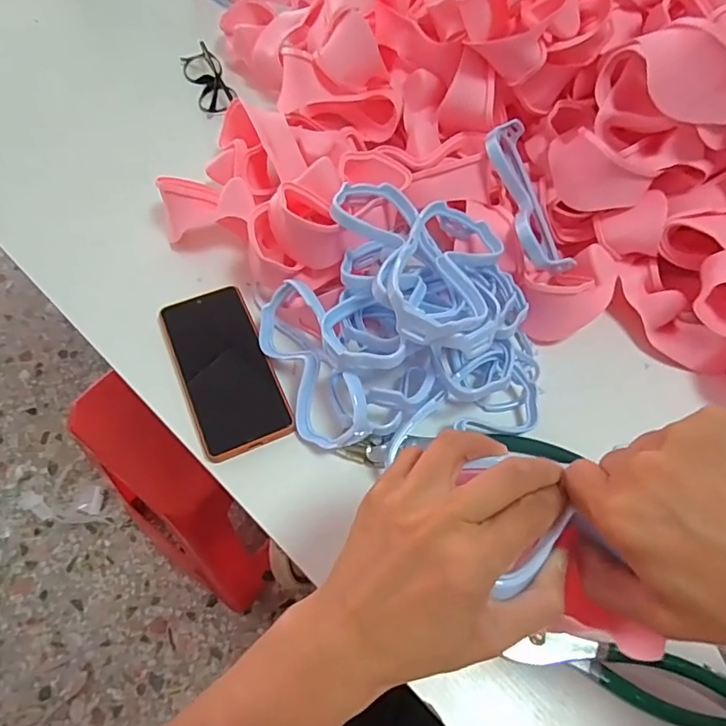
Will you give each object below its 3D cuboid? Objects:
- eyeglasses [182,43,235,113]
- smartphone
[{"bbox_3d":[-0.200,-0.367,0.683,0.044,0.024,0.145,-20,63,-14],"label":"eyeglasses"},{"bbox_3d":[-0.123,0.005,0.475,0.077,0.012,0.161,-20,63,-14],"label":"smartphone"}]

